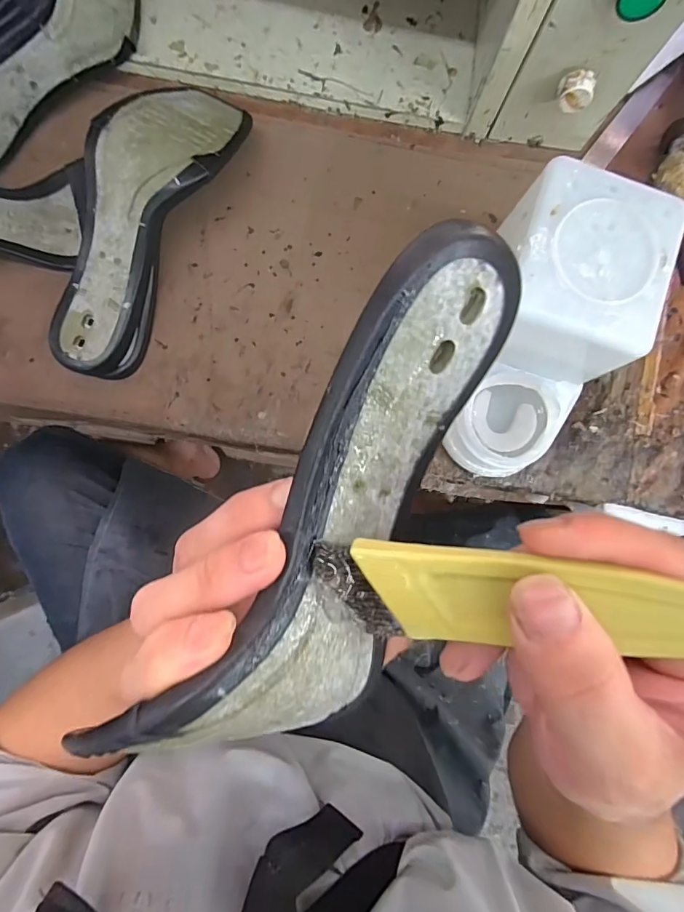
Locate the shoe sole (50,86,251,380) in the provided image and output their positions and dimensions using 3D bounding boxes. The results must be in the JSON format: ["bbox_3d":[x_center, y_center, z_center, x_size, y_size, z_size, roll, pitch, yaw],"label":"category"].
[{"bbox_3d":[-0.155,-0.174,0.354,0.080,0.063,0.237,26,100,-2],"label":"shoe sole"}]

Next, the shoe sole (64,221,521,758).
[{"bbox_3d":[0.004,0.014,0.147,0.056,0.038,0.174,26,90,-2],"label":"shoe sole"}]

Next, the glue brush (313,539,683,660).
[{"bbox_3d":[0.061,0.044,0.132,0.137,0.006,0.032,2,108,16],"label":"glue brush"}]

